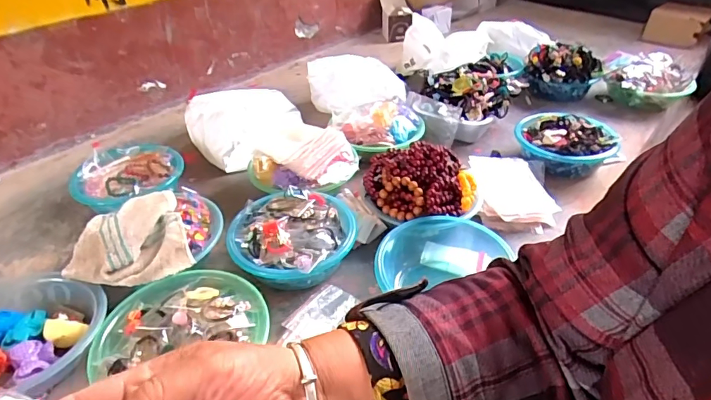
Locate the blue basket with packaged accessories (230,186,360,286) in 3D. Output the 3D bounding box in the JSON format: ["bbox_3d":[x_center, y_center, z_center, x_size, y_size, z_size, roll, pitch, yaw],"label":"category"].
[{"bbox_3d":[-0.116,0.069,0.833,0.221,0.103,0.213,-1,36,1],"label":"blue basket with packaged accessories"}]

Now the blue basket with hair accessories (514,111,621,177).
[{"bbox_3d":[0.503,-0.139,1.098,0.227,0.071,0.209,10,37,15],"label":"blue basket with hair accessories"}]

